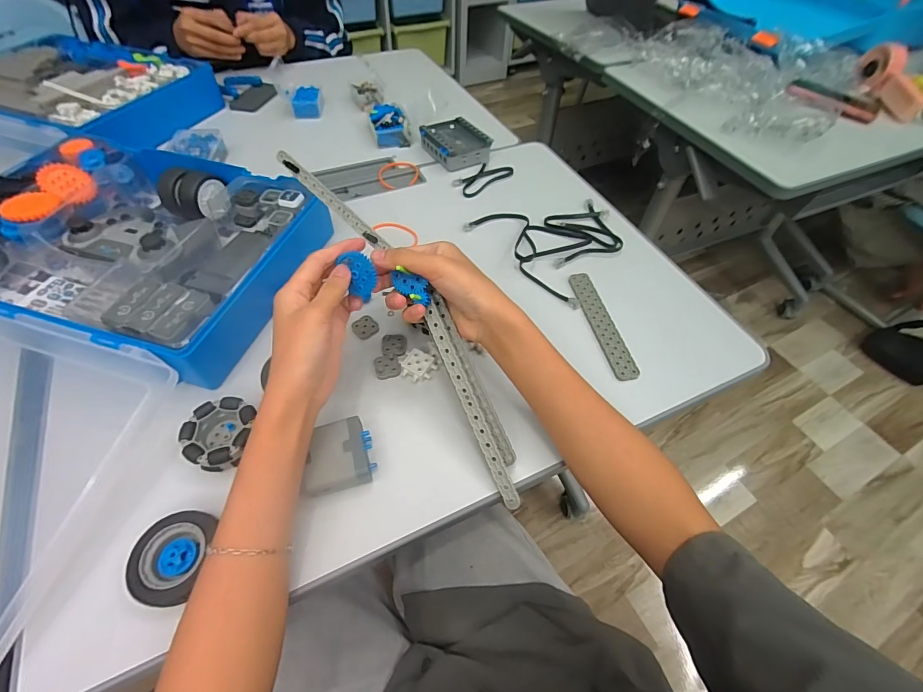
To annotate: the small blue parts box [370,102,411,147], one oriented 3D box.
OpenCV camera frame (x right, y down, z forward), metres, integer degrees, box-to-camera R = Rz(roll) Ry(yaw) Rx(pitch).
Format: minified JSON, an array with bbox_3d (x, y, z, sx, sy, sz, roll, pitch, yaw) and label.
[{"bbox_3d":[-0.120,-0.368,0.679,0.061,0.033,0.082,-12,55,-11],"label":"small blue parts box"}]

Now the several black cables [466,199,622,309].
[{"bbox_3d":[0.132,-0.150,0.548,0.171,0.010,0.190,-33,61,-24],"label":"several black cables"}]

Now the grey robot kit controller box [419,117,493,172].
[{"bbox_3d":[-0.007,-0.322,0.649,0.079,0.033,0.114,-23,58,-18],"label":"grey robot kit controller box"}]

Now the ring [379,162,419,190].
[{"bbox_3d":[-0.097,-0.266,0.627,0.062,0.009,0.063,1,54,-2],"label":"ring"}]

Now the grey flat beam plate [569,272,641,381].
[{"bbox_3d":[0.160,-0.027,0.463,0.026,0.007,0.148,-9,54,-9],"label":"grey flat beam plate"}]

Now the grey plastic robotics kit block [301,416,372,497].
[{"bbox_3d":[-0.108,0.097,0.350,0.053,0.023,0.057,-12,55,-11],"label":"grey plastic robotics kit block"}]

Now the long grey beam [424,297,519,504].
[{"bbox_3d":[0.007,0.048,0.355,0.016,0.008,0.189,-20,83,-17],"label":"long grey beam"}]

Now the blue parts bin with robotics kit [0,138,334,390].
[{"bbox_3d":[-0.367,-0.113,0.454,0.352,0.070,0.268,16,55,9],"label":"blue parts bin with robotics kit"}]

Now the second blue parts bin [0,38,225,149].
[{"bbox_3d":[-0.631,-0.414,0.668,0.361,0.058,0.266,17,55,10],"label":"second blue parts bin"}]

